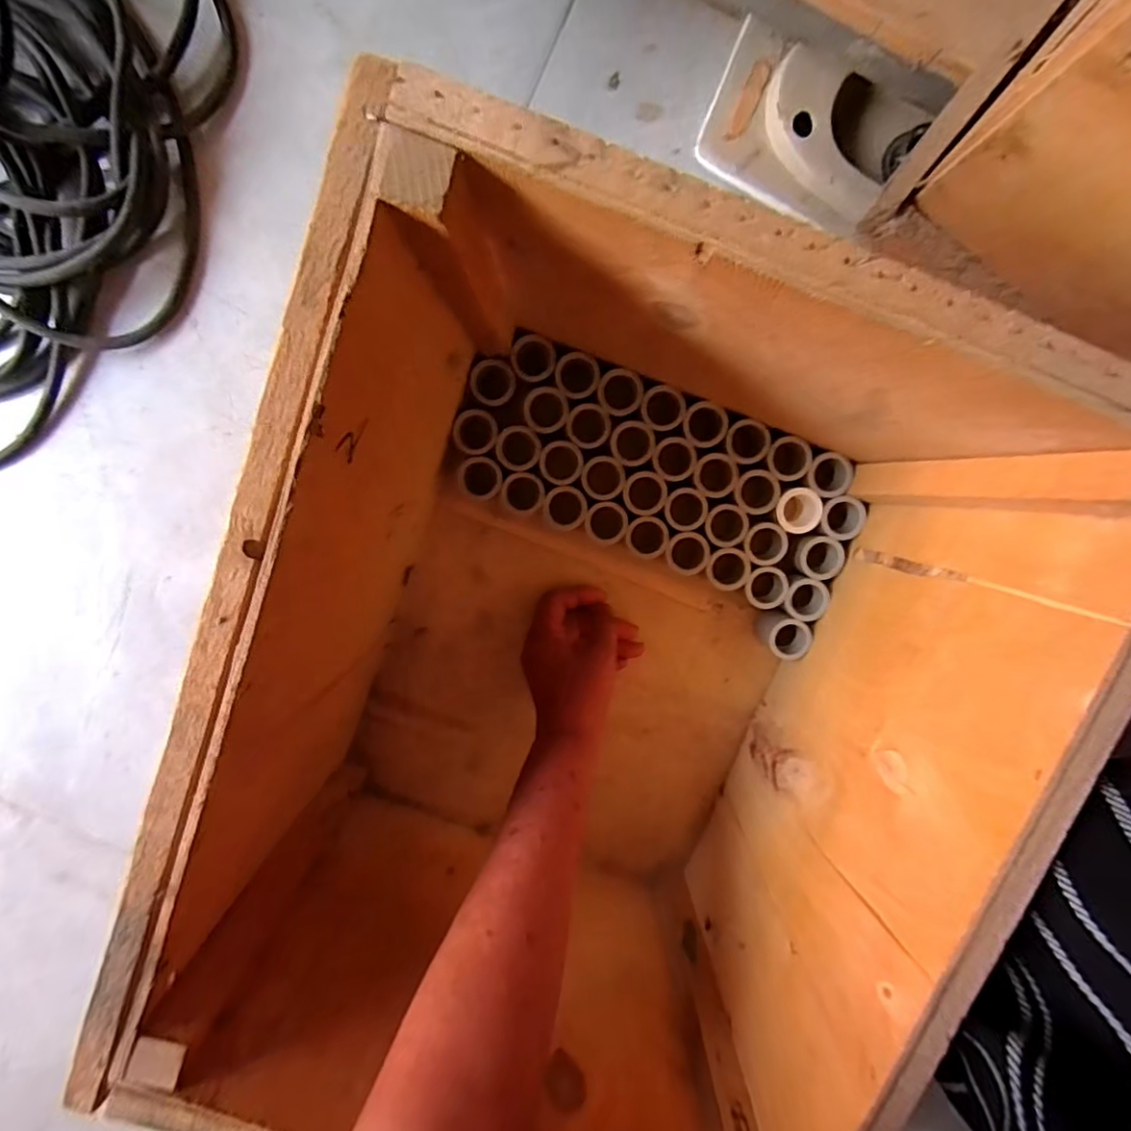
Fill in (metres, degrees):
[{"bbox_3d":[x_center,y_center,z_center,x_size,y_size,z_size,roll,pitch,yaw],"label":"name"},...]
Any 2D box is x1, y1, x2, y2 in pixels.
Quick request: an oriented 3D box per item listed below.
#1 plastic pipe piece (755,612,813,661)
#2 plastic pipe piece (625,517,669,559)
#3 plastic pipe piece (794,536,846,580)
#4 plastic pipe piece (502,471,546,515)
[{"bbox_3d":[0.169,0.053,0.439,0.032,0.035,0.030,0,99,2],"label":"plastic pipe piece"},{"bbox_3d":[0.061,-0.022,0.426,0.031,0.036,0.029,0,99,2],"label":"plastic pipe piece"},{"bbox_3d":[0.187,-0.007,0.422,0.032,0.027,0.030,0,99,2],"label":"plastic pipe piece"},{"bbox_3d":[-0.030,-0.054,0.421,0.030,0.035,0.030,2,99,2],"label":"plastic pipe piece"}]

